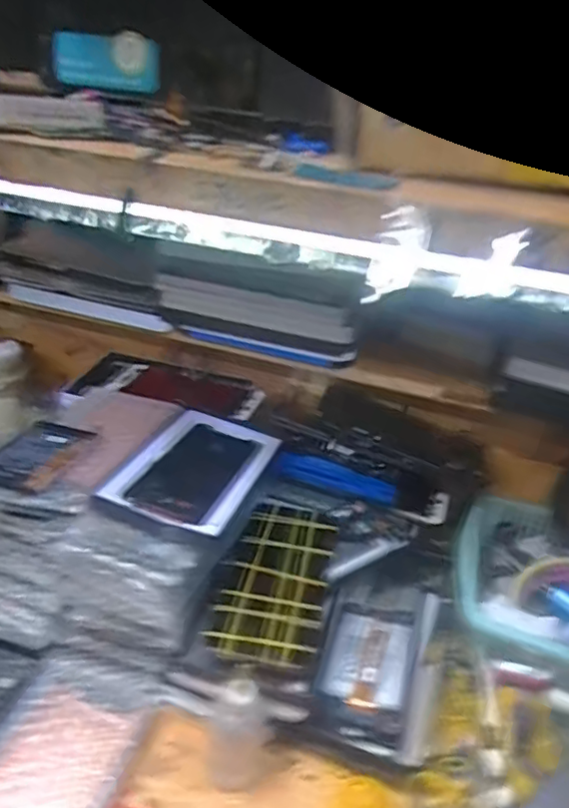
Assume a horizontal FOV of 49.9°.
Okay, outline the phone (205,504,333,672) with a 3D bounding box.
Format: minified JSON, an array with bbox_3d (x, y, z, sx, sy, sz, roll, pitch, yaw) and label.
[{"bbox_3d":[-0.004,0.136,0.484,0.077,0.017,0.162,10,28,7],"label":"phone"}]

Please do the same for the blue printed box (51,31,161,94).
[{"bbox_3d":[-0.096,-0.186,0.330,0.061,0.026,0.012,16,29,17],"label":"blue printed box"}]

